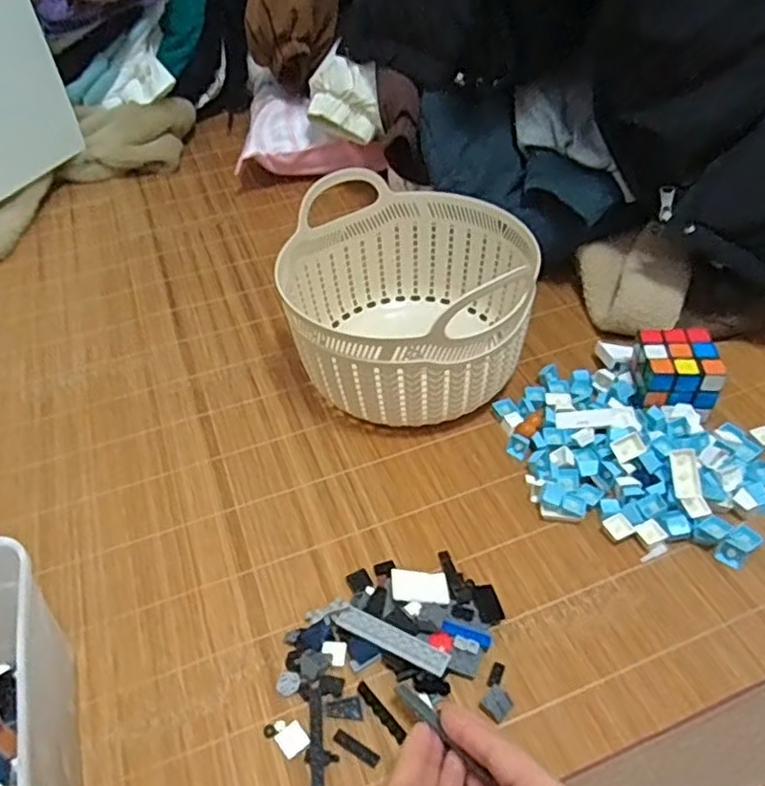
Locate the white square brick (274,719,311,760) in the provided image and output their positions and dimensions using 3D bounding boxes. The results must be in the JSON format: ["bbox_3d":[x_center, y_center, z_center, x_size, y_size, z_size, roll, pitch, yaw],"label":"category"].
[{"bbox_3d":[-0.056,0.218,0.415,0.017,0.004,0.018,-32,51,-25],"label":"white square brick"}]

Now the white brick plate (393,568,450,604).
[{"bbox_3d":[0.027,0.137,0.470,0.040,0.004,0.030,5,30,-1],"label":"white brick plate"}]

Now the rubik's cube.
[{"bbox_3d":[0.254,-0.015,0.578,0.061,0.062,0.066,4,46,8],"label":"rubik's cube"}]

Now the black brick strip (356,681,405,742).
[{"bbox_3d":[-0.001,0.204,0.423,0.008,0.006,0.043,-31,51,-24],"label":"black brick strip"}]

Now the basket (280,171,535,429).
[{"bbox_3d":[0.025,-0.080,0.610,0.214,0.136,0.223,-6,45,-1],"label":"basket"}]

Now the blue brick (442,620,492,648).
[{"bbox_3d":[0.057,0.163,0.445,0.034,0.008,0.010,13,48,16],"label":"blue brick"}]

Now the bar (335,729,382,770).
[{"bbox_3d":[-0.016,0.220,0.409,0.031,0.004,0.009,23,51,24],"label":"bar"}]

